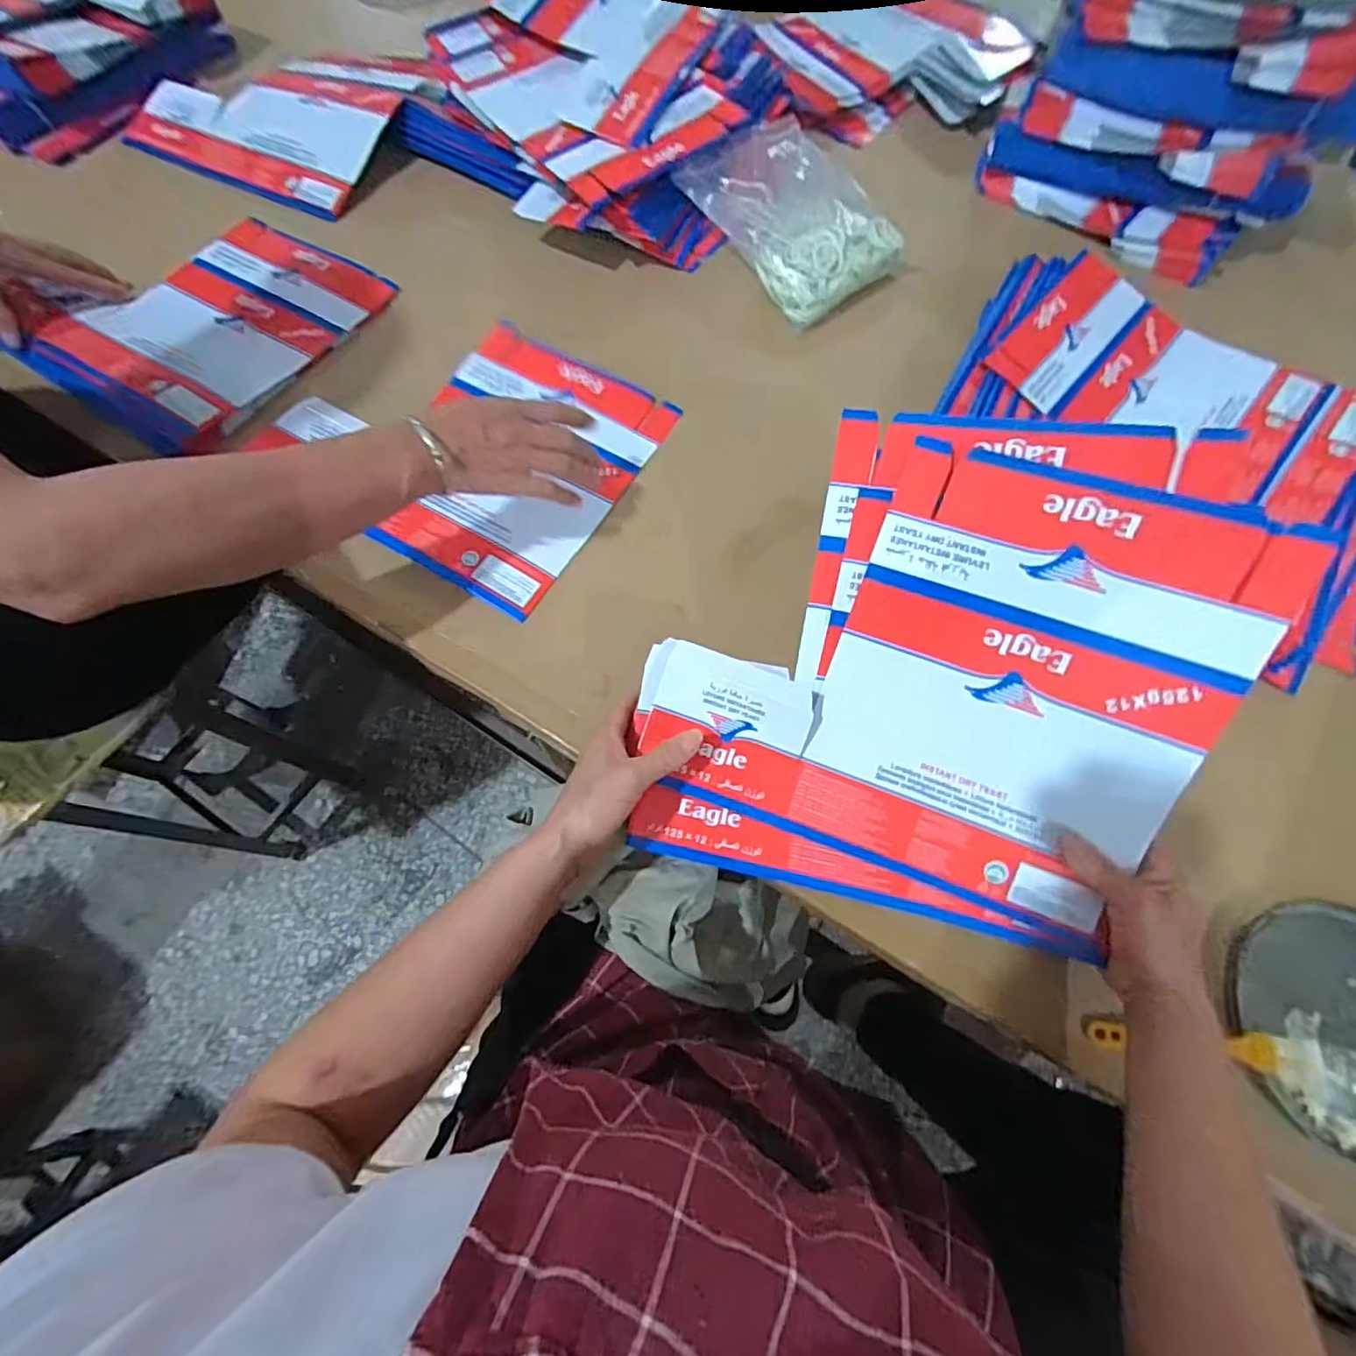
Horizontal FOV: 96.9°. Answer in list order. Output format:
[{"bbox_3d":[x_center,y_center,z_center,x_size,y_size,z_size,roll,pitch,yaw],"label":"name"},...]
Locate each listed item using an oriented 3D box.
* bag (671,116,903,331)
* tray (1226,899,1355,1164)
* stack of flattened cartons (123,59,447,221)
[{"bbox_3d":[0.138,-0.548,0.716,0.183,0.054,0.242,-36,73,-14],"label":"bag"},{"bbox_3d":[0.482,0.248,0.426,0.172,0.025,0.162,0,68,0],"label":"tray"},{"bbox_3d":[-0.533,-0.752,0.792,0.364,0.023,0.261,31,81,12],"label":"stack of flattened cartons"}]

